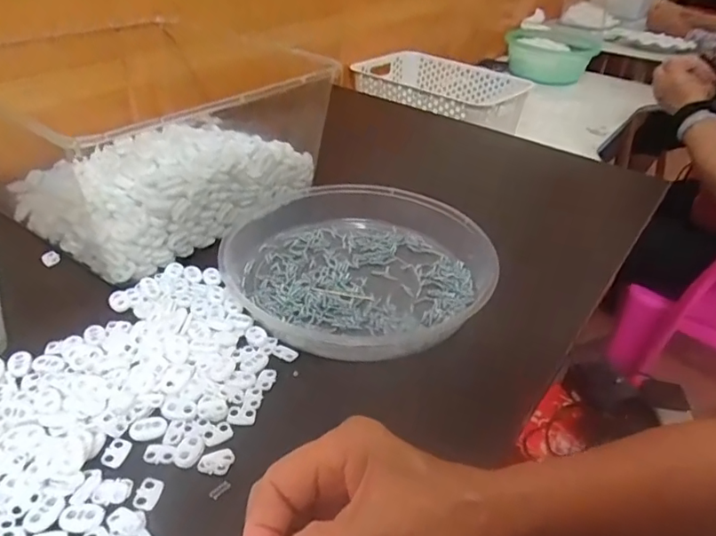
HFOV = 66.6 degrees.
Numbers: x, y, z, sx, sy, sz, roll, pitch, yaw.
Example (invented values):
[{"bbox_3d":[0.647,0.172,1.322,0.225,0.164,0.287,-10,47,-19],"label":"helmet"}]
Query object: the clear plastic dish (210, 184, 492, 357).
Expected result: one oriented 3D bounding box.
[{"bbox_3d":[0.000,-0.009,0.491,0.239,0.037,0.212,4,34,1],"label":"clear plastic dish"}]

